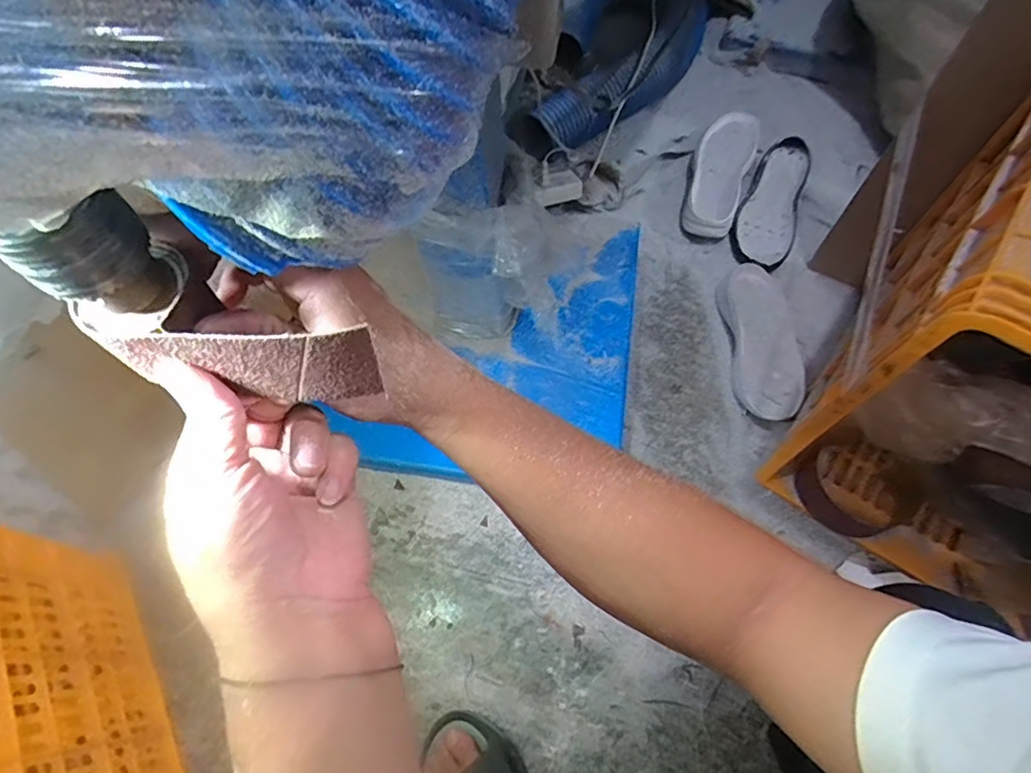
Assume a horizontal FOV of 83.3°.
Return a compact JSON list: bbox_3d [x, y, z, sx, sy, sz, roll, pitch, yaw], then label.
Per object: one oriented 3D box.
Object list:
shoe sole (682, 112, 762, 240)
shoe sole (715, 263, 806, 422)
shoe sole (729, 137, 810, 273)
[{"bbox_3d":[0.376,-0.396,1.072,0.107,0.063,0.265,21,67,11],"label":"shoe sole"},{"bbox_3d":[0.397,-0.072,0.933,0.111,0.039,0.272,-3,65,0],"label":"shoe sole"},{"bbox_3d":[0.468,-0.331,1.046,0.106,0.035,0.305,24,68,13],"label":"shoe sole"}]

